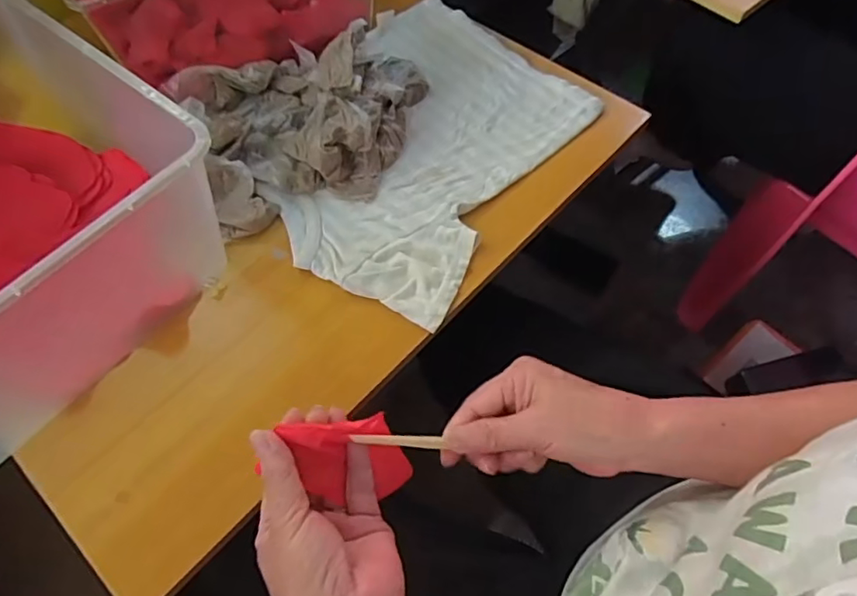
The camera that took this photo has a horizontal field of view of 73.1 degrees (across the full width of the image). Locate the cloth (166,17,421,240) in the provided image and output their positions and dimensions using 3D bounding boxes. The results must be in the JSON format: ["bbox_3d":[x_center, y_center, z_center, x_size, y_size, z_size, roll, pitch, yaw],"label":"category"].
[{"bbox_3d":[-0.107,-0.173,0.538,0.236,0.059,0.179,-23,62,-11],"label":"cloth"}]

